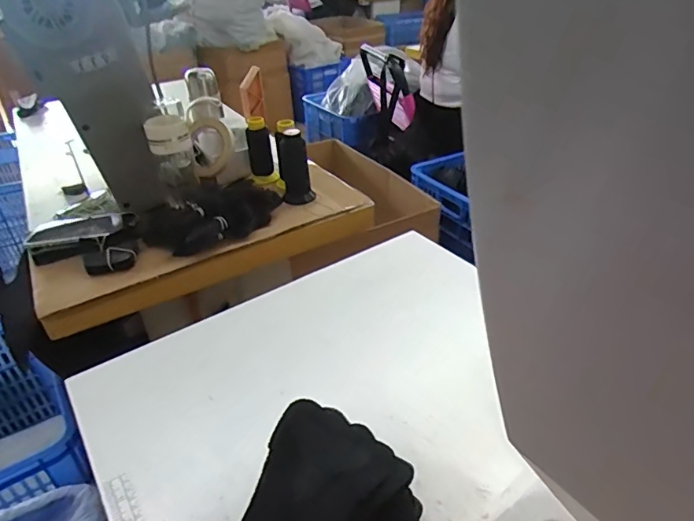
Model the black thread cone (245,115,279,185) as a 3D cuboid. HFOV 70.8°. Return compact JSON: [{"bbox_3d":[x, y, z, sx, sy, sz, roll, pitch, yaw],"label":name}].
[{"bbox_3d":[-0.159,-0.204,0.901,0.051,0.115,0.040,-8,34,-7],"label":"black thread cone"}]

